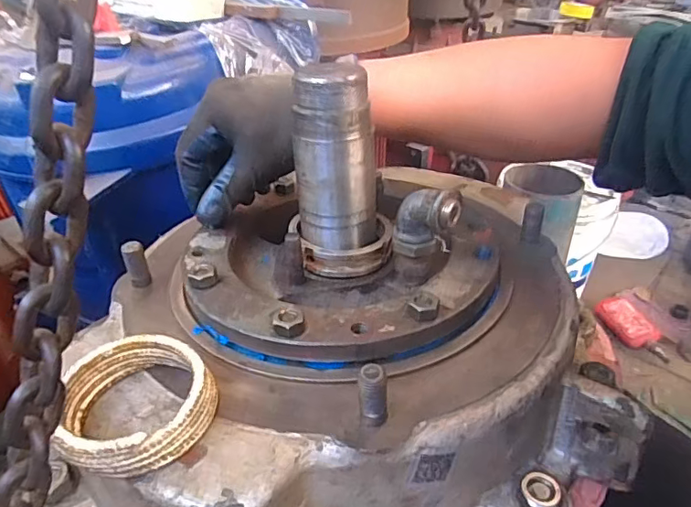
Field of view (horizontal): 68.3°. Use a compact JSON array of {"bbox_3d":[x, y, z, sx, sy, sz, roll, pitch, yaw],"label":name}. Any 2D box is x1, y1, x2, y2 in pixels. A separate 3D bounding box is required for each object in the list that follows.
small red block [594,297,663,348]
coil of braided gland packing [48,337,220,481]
[{"bbox_3d":[0.703,0.171,1.280,0.093,0.033,0.146,-8,36,-10],"label":"small red block"},{"bbox_3d":[-0.118,0.081,0.290,0.081,0.023,0.085,-1,35,1],"label":"coil of braided gland packing"}]

